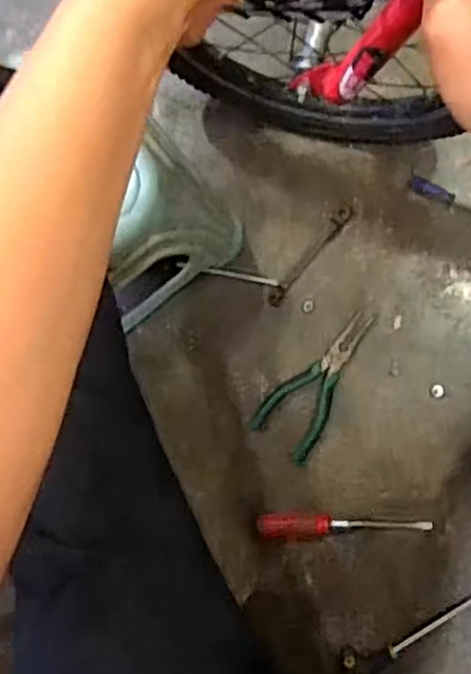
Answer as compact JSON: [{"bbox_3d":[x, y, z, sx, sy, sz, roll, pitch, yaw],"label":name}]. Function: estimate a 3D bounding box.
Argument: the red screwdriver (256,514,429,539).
[{"bbox_3d":[0.124,0.218,0.823,0.198,0.019,0.028,-3,88,5],"label":"red screwdriver"}]

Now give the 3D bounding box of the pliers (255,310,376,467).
[{"bbox_3d":[0.094,0.050,0.848,0.075,0.011,0.189,29,91,5],"label":"pliers"}]

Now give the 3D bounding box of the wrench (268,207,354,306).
[{"bbox_3d":[0.091,-0.098,0.865,0.018,0.005,0.148,40,94,6],"label":"wrench"}]

